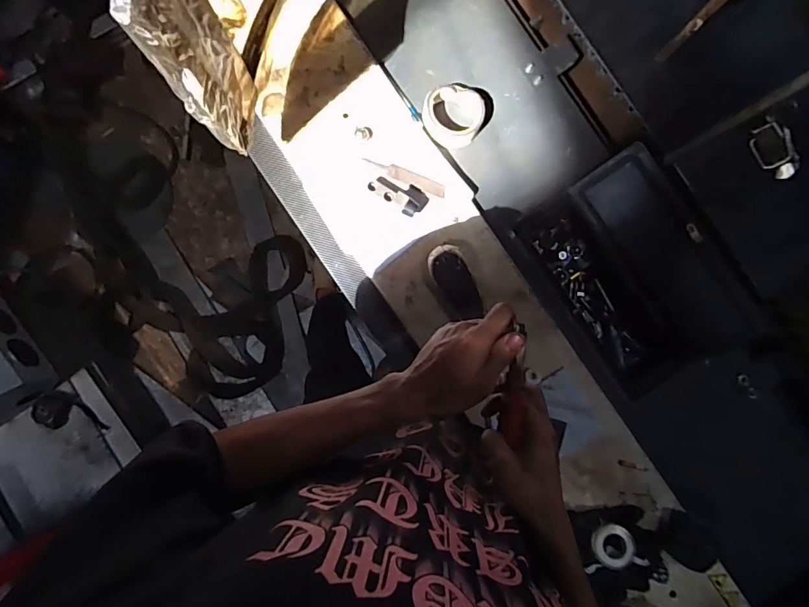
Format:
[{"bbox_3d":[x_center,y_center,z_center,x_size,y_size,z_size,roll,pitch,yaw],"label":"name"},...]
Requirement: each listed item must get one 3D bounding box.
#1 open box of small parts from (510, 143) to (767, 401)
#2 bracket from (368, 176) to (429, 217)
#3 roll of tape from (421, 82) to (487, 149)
[{"bbox_3d":[0.380,-0.034,0.791,0.230,0.183,0.370,-35,90,-4],"label":"open box of small parts"},{"bbox_3d":[-0.007,-0.179,0.731,0.089,0.034,0.053,38,86,-1],"label":"bracket"},{"bbox_3d":[0.082,-0.314,0.765,0.097,0.046,0.099,0,87,-3],"label":"roll of tape"}]

